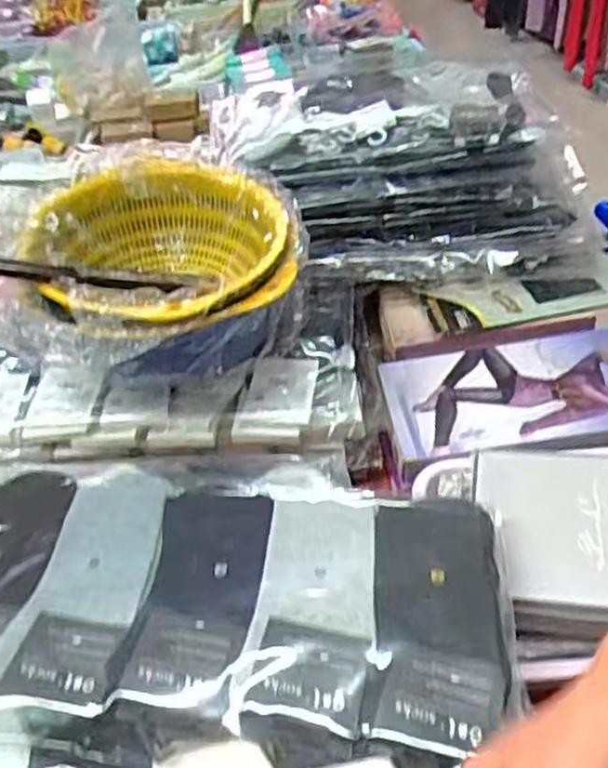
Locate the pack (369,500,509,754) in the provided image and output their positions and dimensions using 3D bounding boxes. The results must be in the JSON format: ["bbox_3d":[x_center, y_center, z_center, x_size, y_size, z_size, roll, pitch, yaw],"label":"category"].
[{"bbox_3d":[0.090,0.154,0.486,0.082,0.029,0.176,0,39,8],"label":"pack"}]

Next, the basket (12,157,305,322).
[{"bbox_3d":[-0.133,-0.122,0.715,0.256,0.111,0.256,-7,38,-1],"label":"basket"}]

